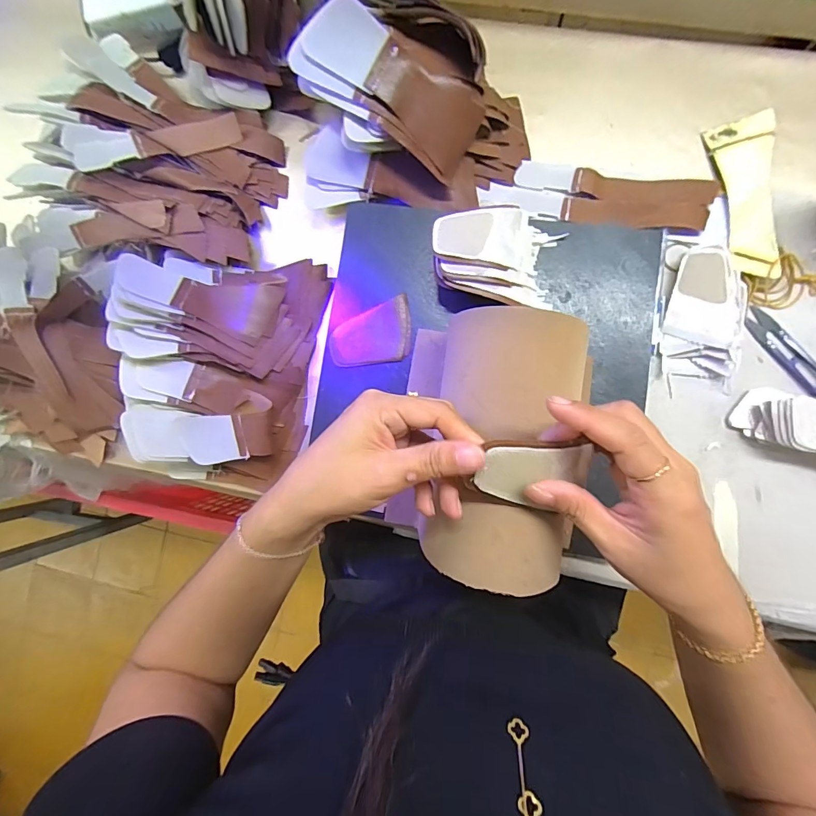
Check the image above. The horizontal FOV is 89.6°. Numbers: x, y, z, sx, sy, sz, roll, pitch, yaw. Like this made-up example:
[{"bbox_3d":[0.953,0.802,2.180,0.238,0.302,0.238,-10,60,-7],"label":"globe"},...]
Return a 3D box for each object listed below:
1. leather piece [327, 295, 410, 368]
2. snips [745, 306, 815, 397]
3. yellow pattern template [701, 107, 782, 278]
[{"bbox_3d":[-0.037,-0.074,0.405,0.079,0.004,0.061,-6,86,4],"label":"leather piece"},{"bbox_3d":[0.349,-0.051,0.378,0.024,0.007,0.097,-39,85,4],"label":"snips"},{"bbox_3d":[0.322,-0.197,0.381,0.058,0.007,0.151,-10,84,12],"label":"yellow pattern template"}]

